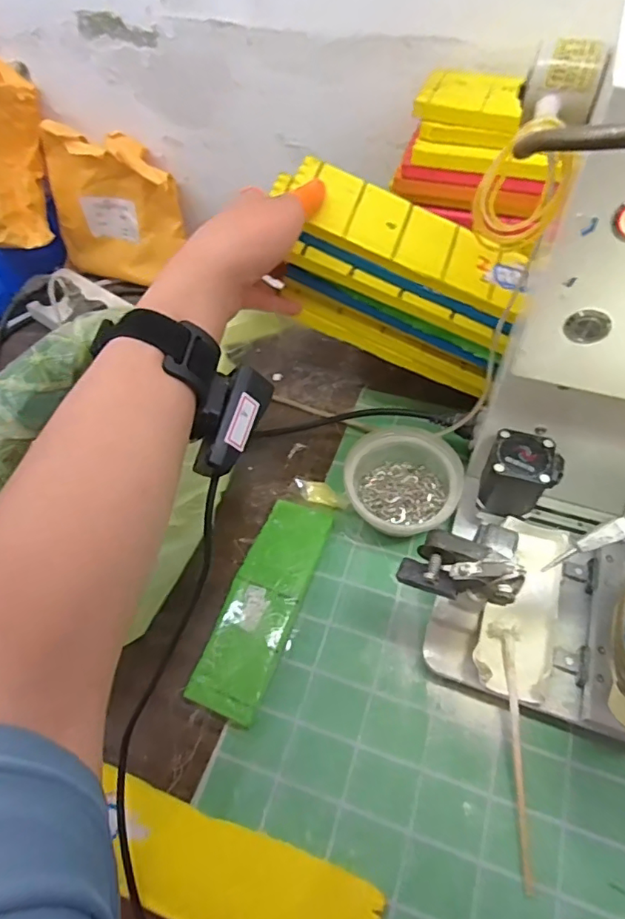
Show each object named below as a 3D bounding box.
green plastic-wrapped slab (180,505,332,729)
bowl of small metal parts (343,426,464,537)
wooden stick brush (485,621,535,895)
[{"bbox_3d":[-0.039,0.118,0.438,0.058,0.012,0.184,17,61,14],"label":"green plastic-wrapped slab"},{"bbox_3d":[0.077,0.020,0.467,0.100,0.053,0.103,-2,58,3],"label":"bowl of small metal parts"},{"bbox_3d":[0.140,0.197,0.358,0.019,0.016,0.160,0,70,4],"label":"wooden stick brush"}]

